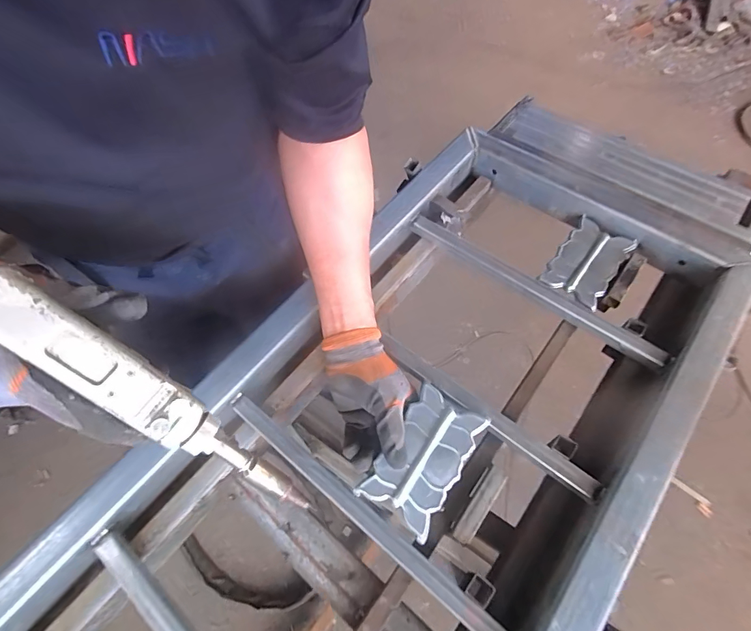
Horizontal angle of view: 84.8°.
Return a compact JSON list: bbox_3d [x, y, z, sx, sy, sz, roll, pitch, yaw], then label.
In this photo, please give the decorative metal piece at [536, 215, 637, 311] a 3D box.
[{"bbox_3d":[0.286,-0.073,0.557,0.076,0.018,0.132,34,68,19],"label":"decorative metal piece"}]

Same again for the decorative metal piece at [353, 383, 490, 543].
[{"bbox_3d":[0.050,0.145,0.425,0.076,0.016,0.131,31,66,15],"label":"decorative metal piece"}]

